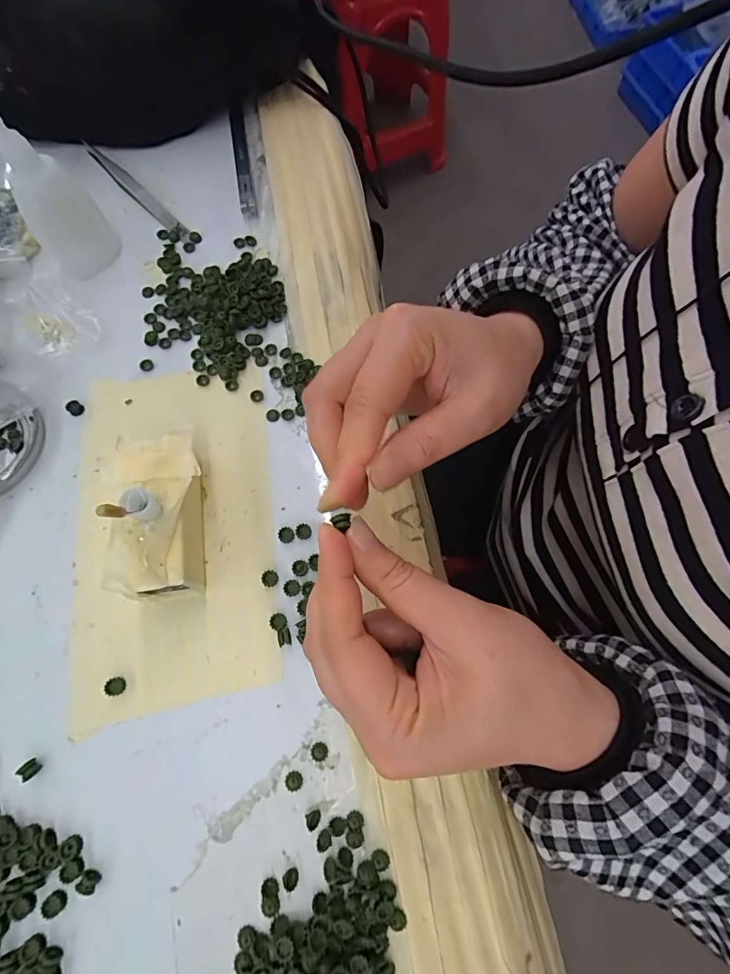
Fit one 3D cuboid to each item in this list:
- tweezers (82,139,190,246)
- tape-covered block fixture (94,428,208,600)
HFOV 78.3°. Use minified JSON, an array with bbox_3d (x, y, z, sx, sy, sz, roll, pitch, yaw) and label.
[{"bbox_3d":[-0.173,-0.222,0.334,0.128,0.007,0.013,42,75,12],"label":"tweezers"},{"bbox_3d":[-0.105,0.015,0.232,0.043,0.049,0.083,-6,71,-3],"label":"tape-covered block fixture"}]

